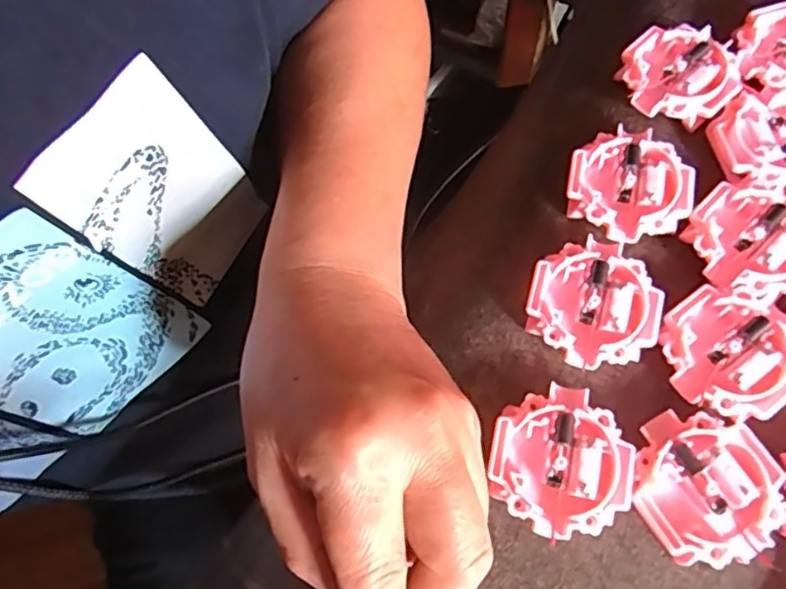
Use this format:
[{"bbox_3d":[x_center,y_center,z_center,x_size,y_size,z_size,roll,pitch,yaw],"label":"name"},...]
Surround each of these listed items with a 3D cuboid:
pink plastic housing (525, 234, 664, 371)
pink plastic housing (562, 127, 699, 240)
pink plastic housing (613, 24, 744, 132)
[{"bbox_3d":[0.084,0.003,0.262,0.052,0.013,0.053,-1,69,3],"label":"pink plastic housing"},{"bbox_3d":[0.105,-0.049,0.281,0.051,0.014,0.053,-1,69,3],"label":"pink plastic housing"},{"bbox_3d":[0.137,-0.105,0.303,0.049,0.020,0.052,-1,69,3],"label":"pink plastic housing"}]

